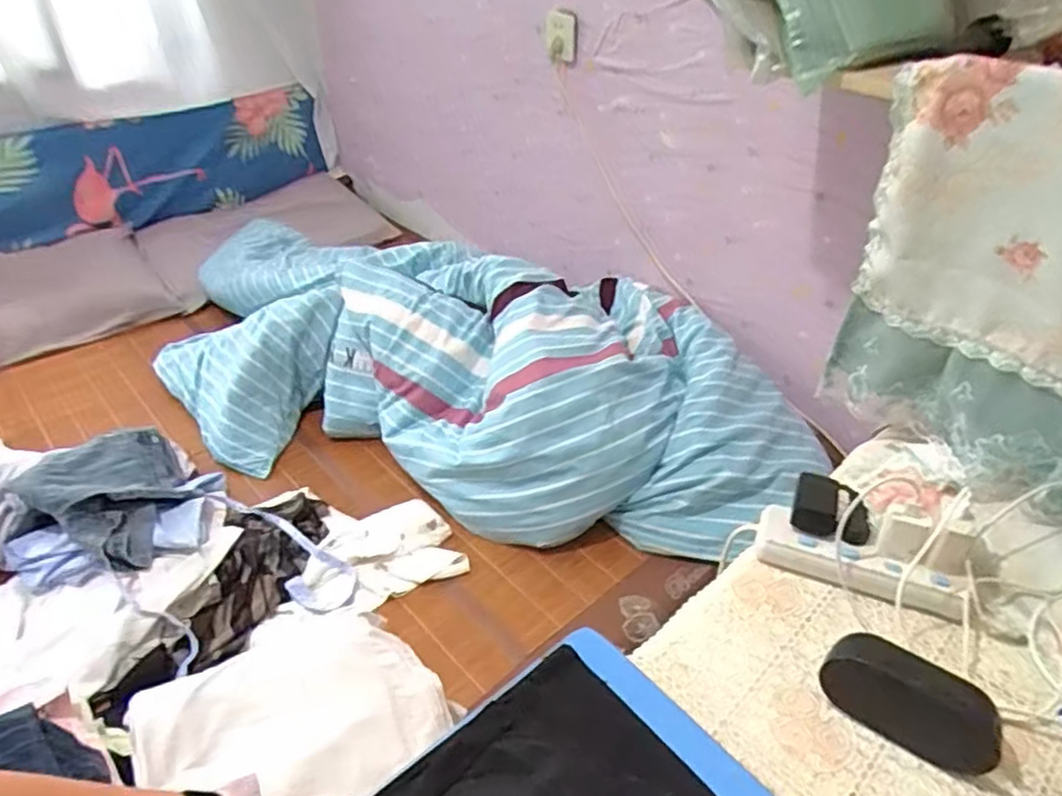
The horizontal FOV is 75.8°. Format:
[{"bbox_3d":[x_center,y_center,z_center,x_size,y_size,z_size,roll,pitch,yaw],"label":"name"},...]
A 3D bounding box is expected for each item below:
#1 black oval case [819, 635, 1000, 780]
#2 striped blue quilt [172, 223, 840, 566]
[{"bbox_3d":[0.323,0.259,0.586,0.135,0.060,0.054,23,43,27],"label":"black oval case"},{"bbox_3d":[-0.200,-0.096,1.426,1.431,0.288,0.625,14,39,18],"label":"striped blue quilt"}]

